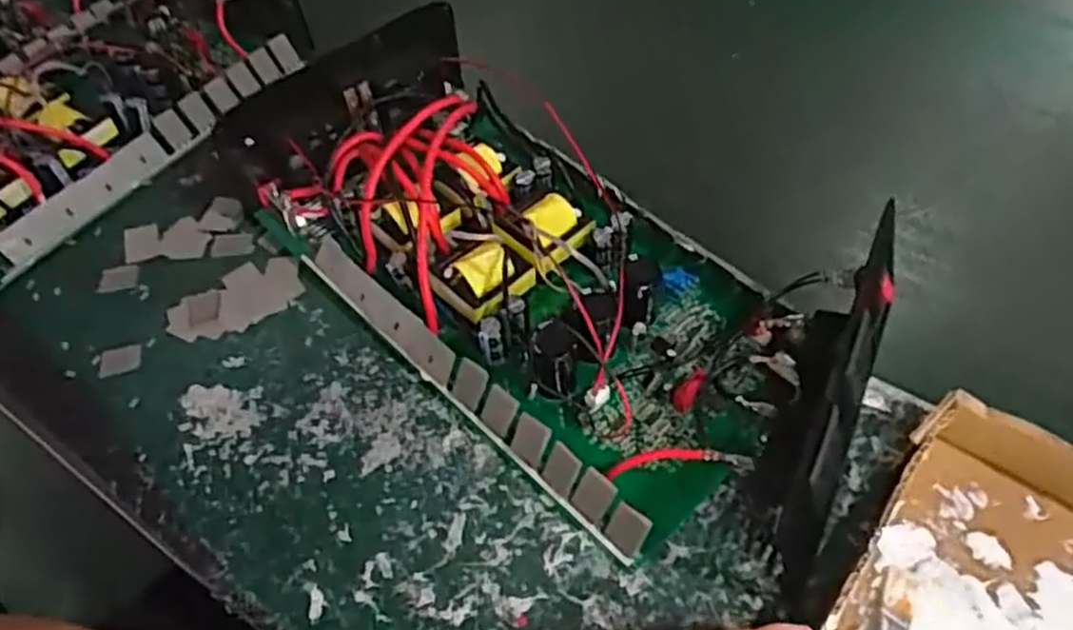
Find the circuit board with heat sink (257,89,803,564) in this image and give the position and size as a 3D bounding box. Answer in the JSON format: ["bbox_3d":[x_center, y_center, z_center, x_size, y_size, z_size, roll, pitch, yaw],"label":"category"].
[{"bbox_3d":[-0.006,-0.034,0.442,0.176,0.071,0.336,-38,58,-22],"label":"circuit board with heat sink"}]

